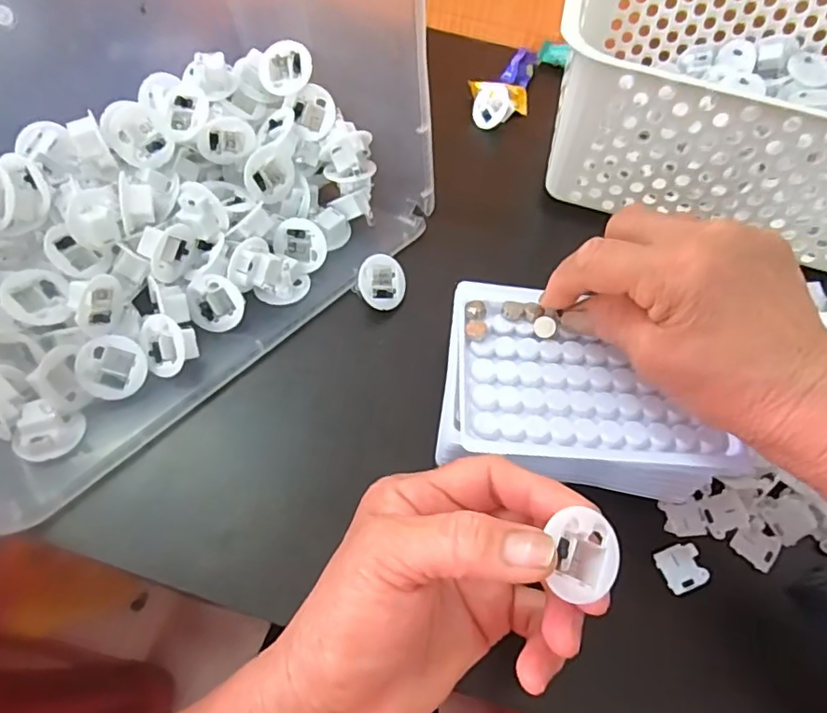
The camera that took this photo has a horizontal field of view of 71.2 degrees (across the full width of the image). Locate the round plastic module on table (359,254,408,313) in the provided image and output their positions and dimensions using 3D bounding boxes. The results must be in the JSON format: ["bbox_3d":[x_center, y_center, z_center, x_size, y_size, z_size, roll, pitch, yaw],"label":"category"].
[{"bbox_3d":[-0.020,-0.045,0.353,0.032,0.012,0.033,23,73,-26],"label":"round plastic module on table"}]

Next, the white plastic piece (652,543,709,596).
[{"bbox_3d":[0.132,0.104,0.284,0.021,0.006,0.020,-17,64,-12],"label":"white plastic piece"}]

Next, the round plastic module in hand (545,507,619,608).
[{"bbox_3d":[0.062,0.074,0.217,0.028,0.013,0.028,4,77,-17],"label":"round plastic module in hand"}]

